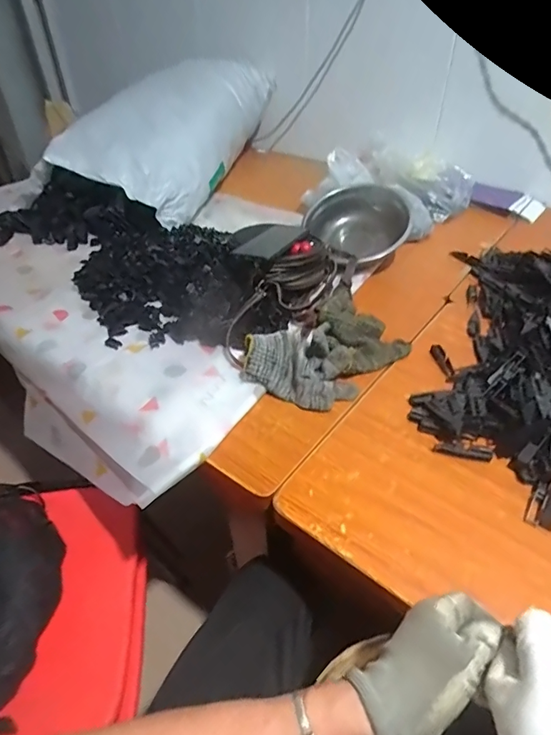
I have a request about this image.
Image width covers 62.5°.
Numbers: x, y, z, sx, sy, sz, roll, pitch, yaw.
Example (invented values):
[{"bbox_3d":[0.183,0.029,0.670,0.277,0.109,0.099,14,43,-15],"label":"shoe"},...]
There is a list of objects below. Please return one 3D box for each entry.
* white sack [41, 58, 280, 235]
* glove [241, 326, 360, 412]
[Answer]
[{"bbox_3d":[-0.261,-0.602,1.158,0.320,0.210,0.710,9,43,12],"label":"white sack"},{"bbox_3d":[0.030,0.005,0.621,0.102,0.049,0.141,-33,51,-30],"label":"glove"}]

